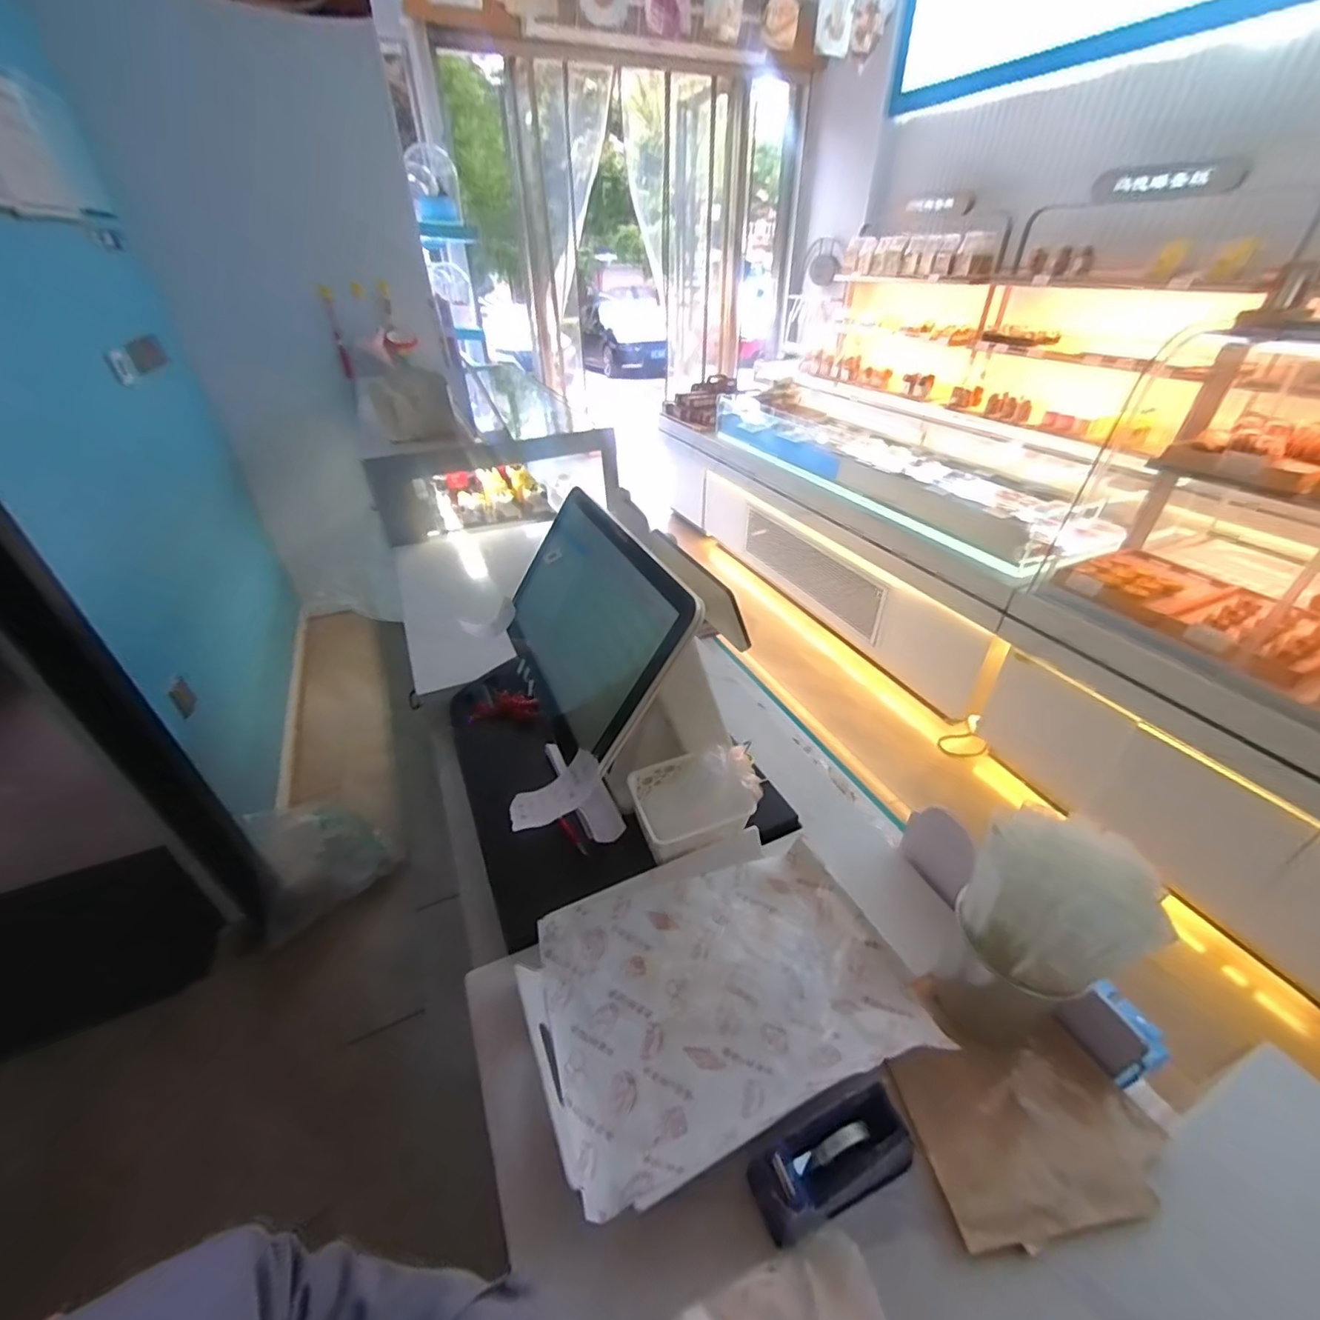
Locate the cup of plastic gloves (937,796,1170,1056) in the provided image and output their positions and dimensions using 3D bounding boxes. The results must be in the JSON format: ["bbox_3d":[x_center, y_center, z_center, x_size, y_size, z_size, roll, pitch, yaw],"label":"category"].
[{"bbox_3d":[0.350,0.281,0.537,0.118,0.276,0.100,10,38,15],"label":"cup of plastic gloves"}]

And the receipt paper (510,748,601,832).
[{"bbox_3d":[-0.109,0.138,0.589,0.102,0.029,0.050,-34,43,-6],"label":"receipt paper"}]

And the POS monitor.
[{"bbox_3d":[-0.096,-0.051,0.691,0.030,0.242,0.376,16,22,-38],"label":"POS monitor"}]

